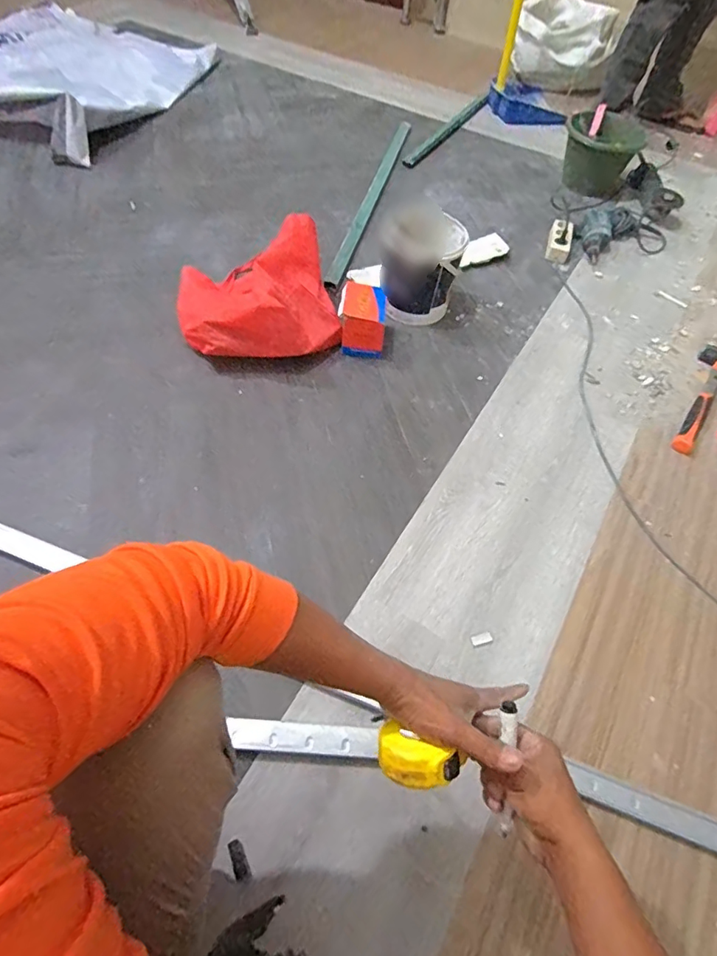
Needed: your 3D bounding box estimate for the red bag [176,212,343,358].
[{"bbox_3d":[-0.230,-0.421,1.121,0.344,0.183,0.328,-7,59,-7],"label":"red bag"}]

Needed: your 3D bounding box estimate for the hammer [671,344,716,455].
[{"bbox_3d":[0.771,-0.186,1.107,0.104,0.036,0.349,37,64,19],"label":"hammer"}]

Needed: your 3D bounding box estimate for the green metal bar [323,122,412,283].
[{"bbox_3d":[0.045,-0.881,1.532,0.045,0.033,0.949,14,59,6],"label":"green metal bar"}]

